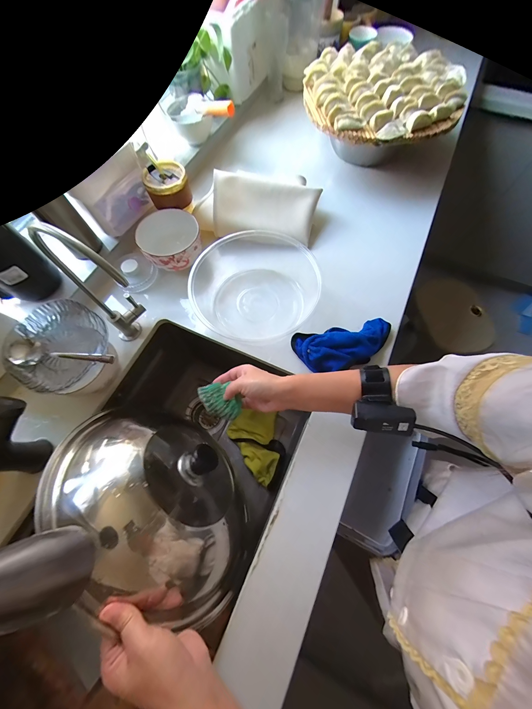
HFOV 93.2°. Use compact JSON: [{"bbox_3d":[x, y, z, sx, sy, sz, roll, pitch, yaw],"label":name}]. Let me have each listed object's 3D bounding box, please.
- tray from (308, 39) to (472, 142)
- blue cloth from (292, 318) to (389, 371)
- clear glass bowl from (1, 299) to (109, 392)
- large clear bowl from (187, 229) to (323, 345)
[{"bbox_3d":[0.271,-0.615,0.579,0.350,0.039,0.368,7,68,4],"label":"tray"},{"bbox_3d":[0.144,-0.018,0.443,0.180,0.044,0.087,-11,68,-3],"label":"blue cloth"},{"bbox_3d":[-0.335,-0.018,0.406,0.136,0.032,0.140,-1,68,1],"label":"clear glass bowl"},{"bbox_3d":[-0.016,-0.144,0.490,0.236,0.082,0.215,-1,68,1],"label":"large clear bowl"}]

